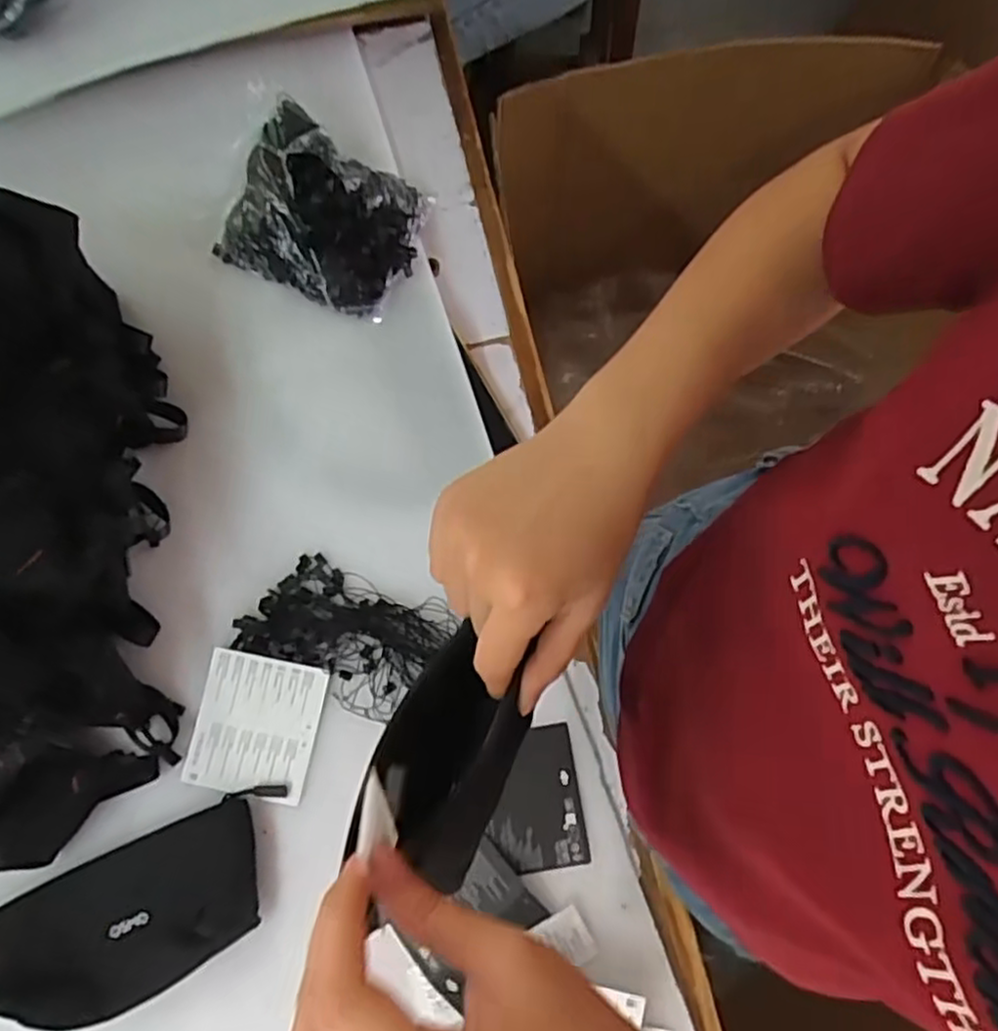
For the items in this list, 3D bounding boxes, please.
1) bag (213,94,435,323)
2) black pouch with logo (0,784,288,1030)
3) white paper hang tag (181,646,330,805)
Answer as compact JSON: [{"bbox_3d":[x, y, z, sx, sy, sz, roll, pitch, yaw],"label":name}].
[{"bbox_3d":[-0.142,-0.248,0.578,0.150,0.055,0.125,26,80,6],"label":"bag"},{"bbox_3d":[-0.255,0.278,0.486,0.219,0.030,0.094,-26,79,-4],"label":"black pouch with logo"},{"bbox_3d":[-0.180,0.155,0.530,0.087,0.007,0.098,12,79,3],"label":"white paper hang tag"}]

